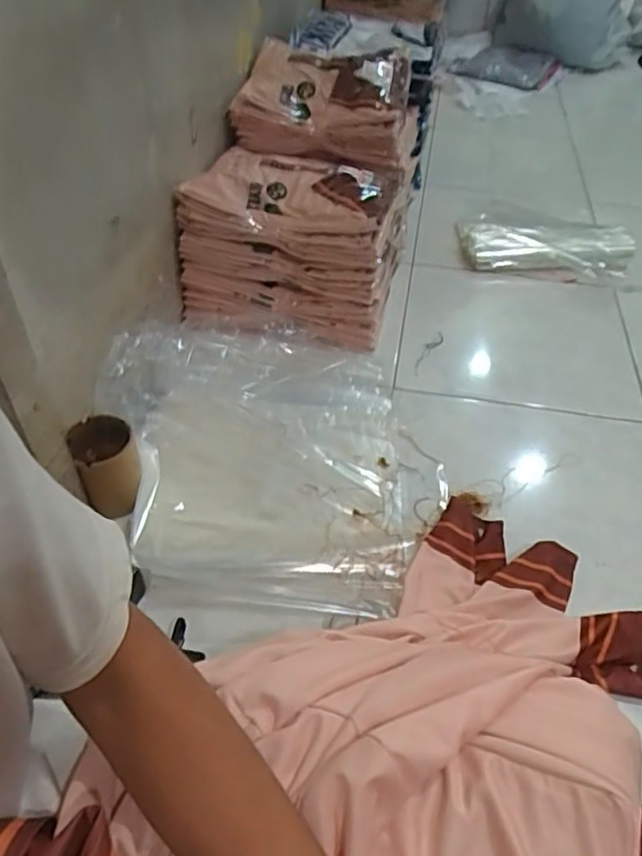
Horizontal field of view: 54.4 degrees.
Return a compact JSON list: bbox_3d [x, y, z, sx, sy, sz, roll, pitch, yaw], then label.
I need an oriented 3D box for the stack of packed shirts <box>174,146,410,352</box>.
[{"bbox_3d":[-0.045,-0.311,1.064,0.357,0.220,0.249,6,44,4],"label":"stack of packed shirts"}]

